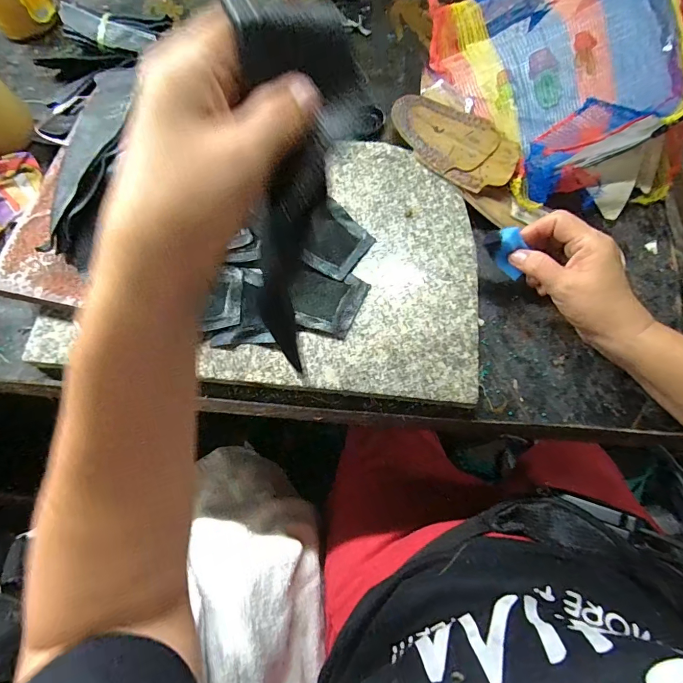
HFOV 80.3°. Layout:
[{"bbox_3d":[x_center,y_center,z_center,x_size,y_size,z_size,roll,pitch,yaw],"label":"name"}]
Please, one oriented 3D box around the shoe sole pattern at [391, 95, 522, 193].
[{"bbox_3d":[0.119,-0.214,0.425,0.143,0.009,0.088,41,77,14],"label":"shoe sole pattern"}]

